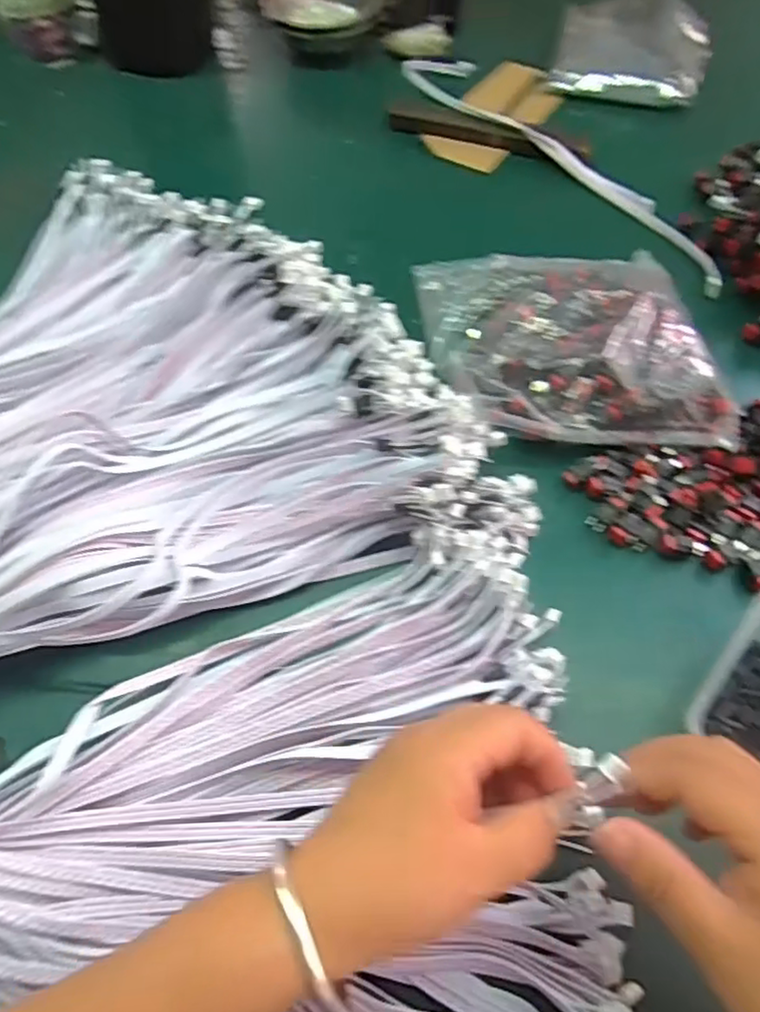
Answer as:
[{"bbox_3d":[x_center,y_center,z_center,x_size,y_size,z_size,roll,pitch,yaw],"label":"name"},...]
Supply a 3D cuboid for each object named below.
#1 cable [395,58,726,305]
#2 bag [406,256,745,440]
[{"bbox_3d":[0.171,-0.339,0.612,0.056,0.023,0.419,-34,64,-18],"label":"cable"},{"bbox_3d":[0.134,-0.125,0.464,0.190,0.049,0.180,-4,59,-2],"label":"bag"}]

